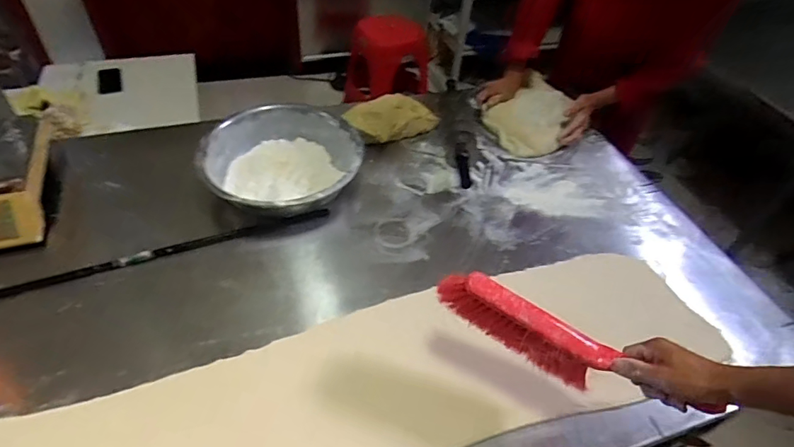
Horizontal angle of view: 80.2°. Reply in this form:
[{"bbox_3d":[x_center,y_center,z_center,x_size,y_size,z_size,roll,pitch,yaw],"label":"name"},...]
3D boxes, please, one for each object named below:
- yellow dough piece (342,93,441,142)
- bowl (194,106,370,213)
[{"bbox_3d":[-0.027,-0.278,1.248,0.280,0.079,0.121,-16,48,-38],"label":"yellow dough piece"},{"bbox_3d":[-0.259,-0.129,1.076,0.337,0.109,0.329,2,46,-2],"label":"bowl"}]

